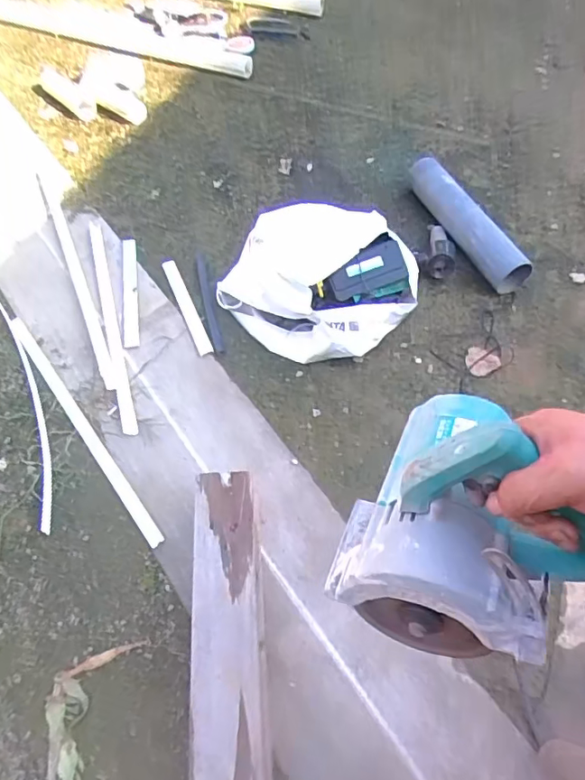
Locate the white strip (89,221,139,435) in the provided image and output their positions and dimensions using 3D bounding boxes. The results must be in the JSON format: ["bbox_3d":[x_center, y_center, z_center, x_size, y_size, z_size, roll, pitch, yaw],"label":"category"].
[{"bbox_3d":[-0.392,-0.162,1.163,0.028,0.010,0.607,-14,57,-11],"label":"white strip"}]

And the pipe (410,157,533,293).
[{"bbox_3d":[0.395,-0.396,1.256,0.079,0.079,0.415,-17,58,-12],"label":"pipe"}]

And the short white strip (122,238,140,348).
[{"bbox_3d":[-0.363,-0.224,1.207,0.034,0.009,0.330,-8,56,-7],"label":"short white strip"}]

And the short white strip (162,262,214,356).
[{"bbox_3d":[-0.232,-0.186,1.181,0.027,0.009,0.294,-19,58,-14],"label":"short white strip"}]

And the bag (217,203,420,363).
[{"bbox_3d":[0.053,-0.223,1.110,0.381,0.168,0.271,13,56,7],"label":"bag"}]

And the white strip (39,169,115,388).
[{"bbox_3d":[-0.507,-0.291,1.252,0.031,0.006,0.754,-20,58,-15],"label":"white strip"}]

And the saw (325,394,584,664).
[{"bbox_3d":[0.142,0.080,0.412,0.169,0.177,0.192,19,56,11],"label":"saw"}]

